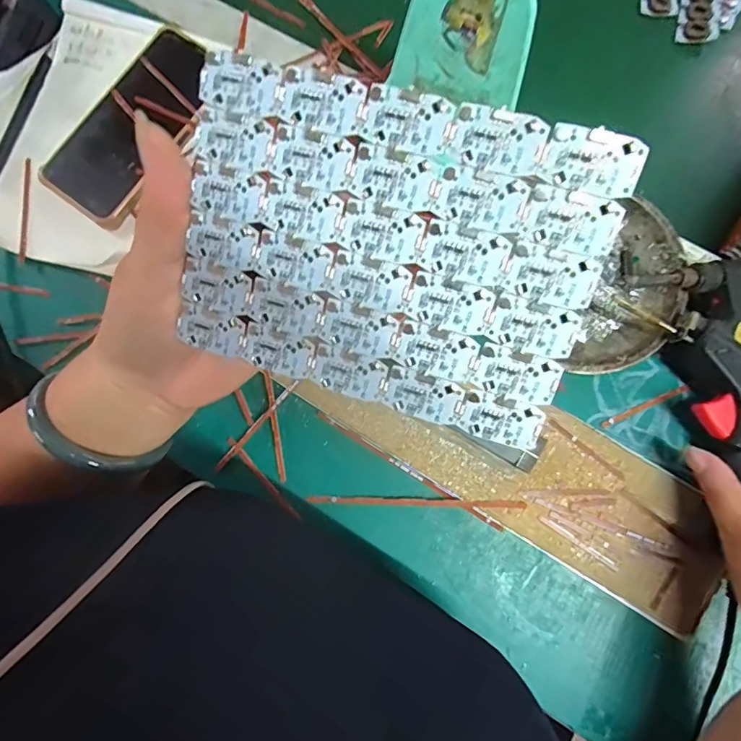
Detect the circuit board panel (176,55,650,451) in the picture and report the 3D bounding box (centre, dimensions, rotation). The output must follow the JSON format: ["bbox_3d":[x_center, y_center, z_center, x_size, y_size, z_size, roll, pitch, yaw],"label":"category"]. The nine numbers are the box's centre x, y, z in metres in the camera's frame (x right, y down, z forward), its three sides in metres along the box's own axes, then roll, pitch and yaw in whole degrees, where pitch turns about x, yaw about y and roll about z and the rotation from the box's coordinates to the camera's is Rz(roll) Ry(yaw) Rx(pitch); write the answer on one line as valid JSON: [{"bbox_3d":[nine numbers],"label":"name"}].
[{"bbox_3d":[0.003,-0.040,0.174,0.144,0.004,0.103,16,110,8],"label":"circuit board panel"}]

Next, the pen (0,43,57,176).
[{"bbox_3d":[-0.281,-0.204,0.395,0.013,0.014,0.127,14,80,5],"label":"pen"}]

